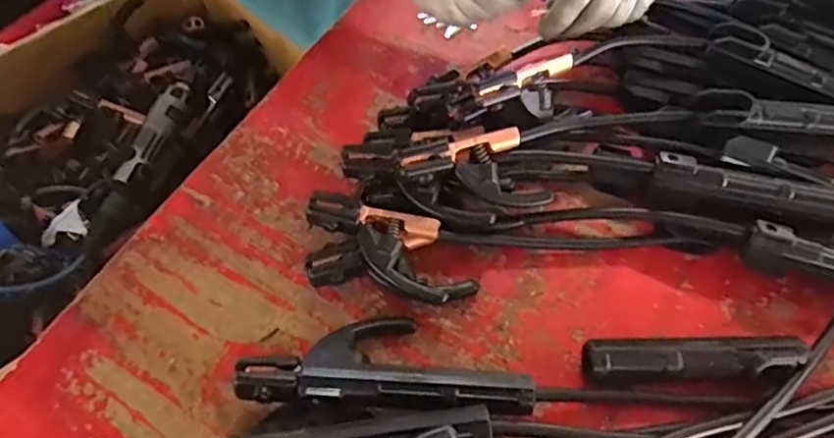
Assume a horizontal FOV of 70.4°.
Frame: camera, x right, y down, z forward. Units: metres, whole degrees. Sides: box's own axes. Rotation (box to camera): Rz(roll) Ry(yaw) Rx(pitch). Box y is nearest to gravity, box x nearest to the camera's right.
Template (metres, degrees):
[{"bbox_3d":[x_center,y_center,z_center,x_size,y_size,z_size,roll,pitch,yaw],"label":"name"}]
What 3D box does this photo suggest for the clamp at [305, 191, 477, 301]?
[{"bbox_3d":[-0.020,0.024,0.463,0.133,0.037,0.066,9,59,4],"label":"clamp"}]

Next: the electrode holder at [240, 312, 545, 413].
[{"bbox_3d":[-0.019,0.098,0.419,0.195,0.040,0.071,2,59,0],"label":"electrode holder"}]

